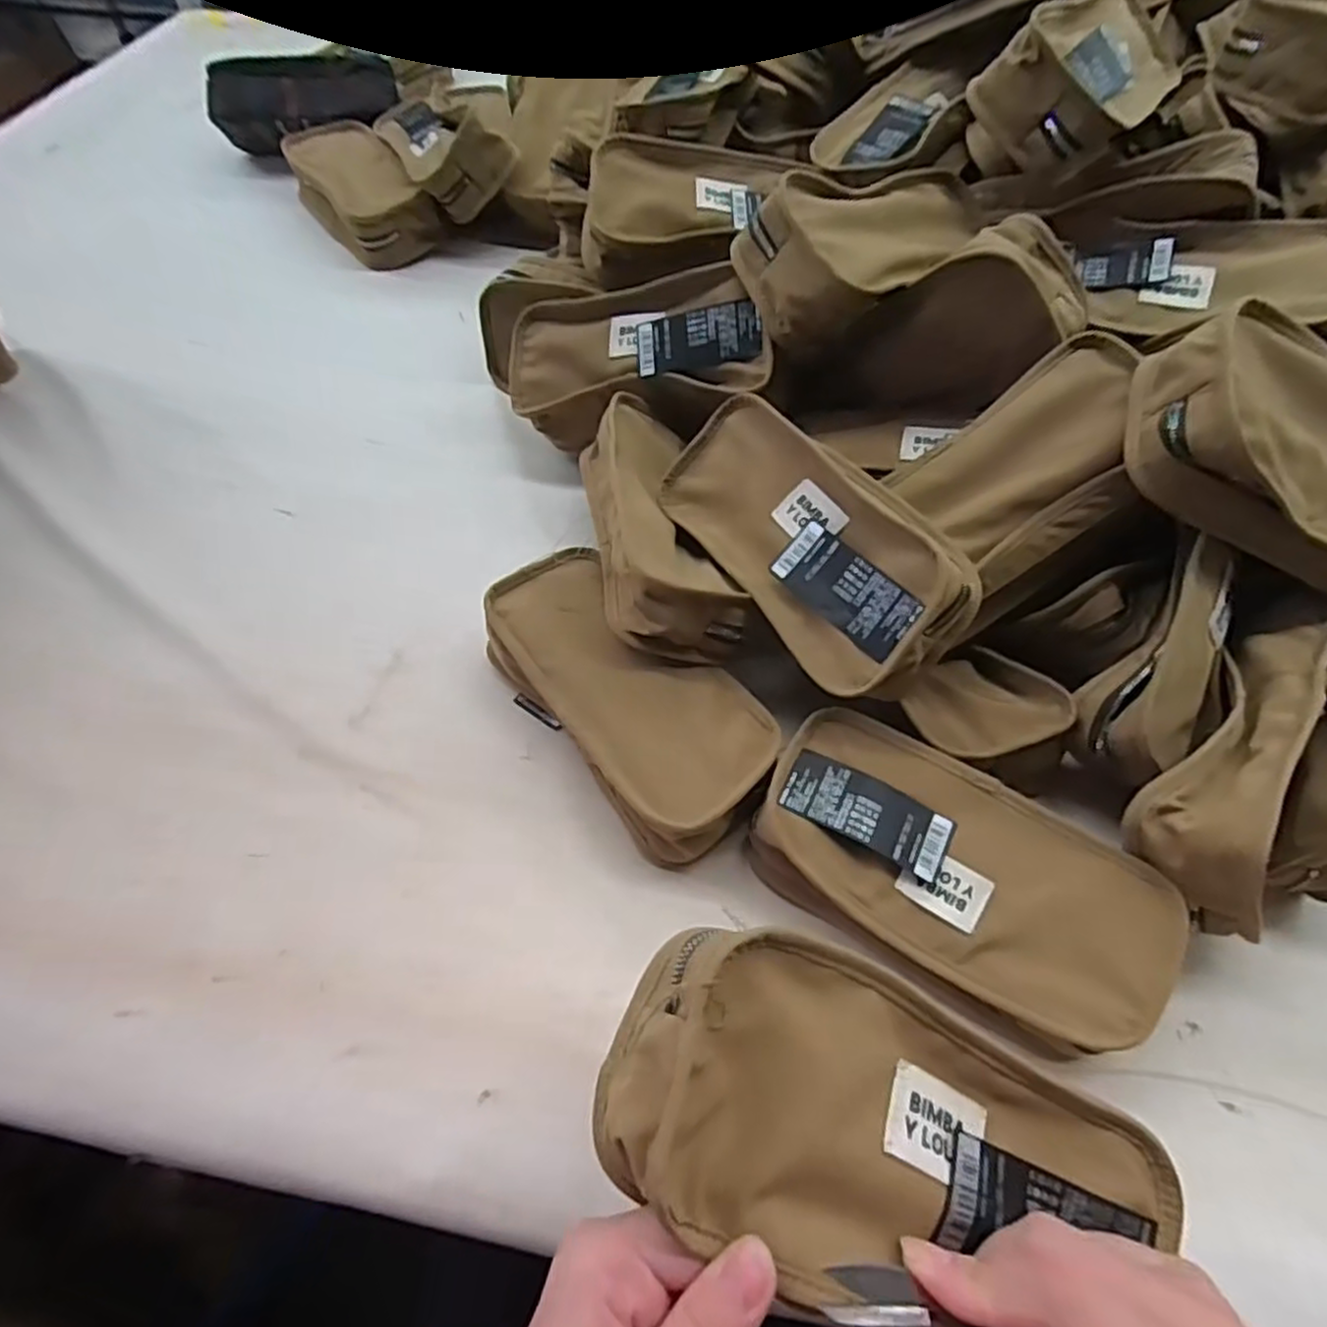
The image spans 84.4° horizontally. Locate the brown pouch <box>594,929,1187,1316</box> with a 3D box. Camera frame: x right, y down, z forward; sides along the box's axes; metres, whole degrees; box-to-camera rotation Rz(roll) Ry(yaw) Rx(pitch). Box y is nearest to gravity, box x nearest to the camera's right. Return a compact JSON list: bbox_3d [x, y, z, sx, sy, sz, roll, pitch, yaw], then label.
[{"bbox_3d":[0.077,0.155,0.234,0.191,0.048,0.097,20,58,-11],"label":"brown pouch"}]

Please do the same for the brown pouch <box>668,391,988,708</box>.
[{"bbox_3d":[0.080,-0.070,0.406,0.094,0.049,0.191,-46,57,19],"label":"brown pouch"}]

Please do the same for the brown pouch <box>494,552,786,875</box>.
[{"bbox_3d":[-0.021,0.019,0.416,0.093,0.052,0.189,-35,65,-20],"label":"brown pouch"}]

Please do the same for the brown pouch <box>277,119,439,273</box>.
[{"bbox_3d":[-0.296,-0.458,0.711,0.086,0.053,0.182,-31,62,-19],"label":"brown pouch"}]

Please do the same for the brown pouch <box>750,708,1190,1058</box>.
[{"bbox_3d":[0.139,0.101,0.359,0.182,0.056,0.095,30,63,16],"label":"brown pouch"}]

